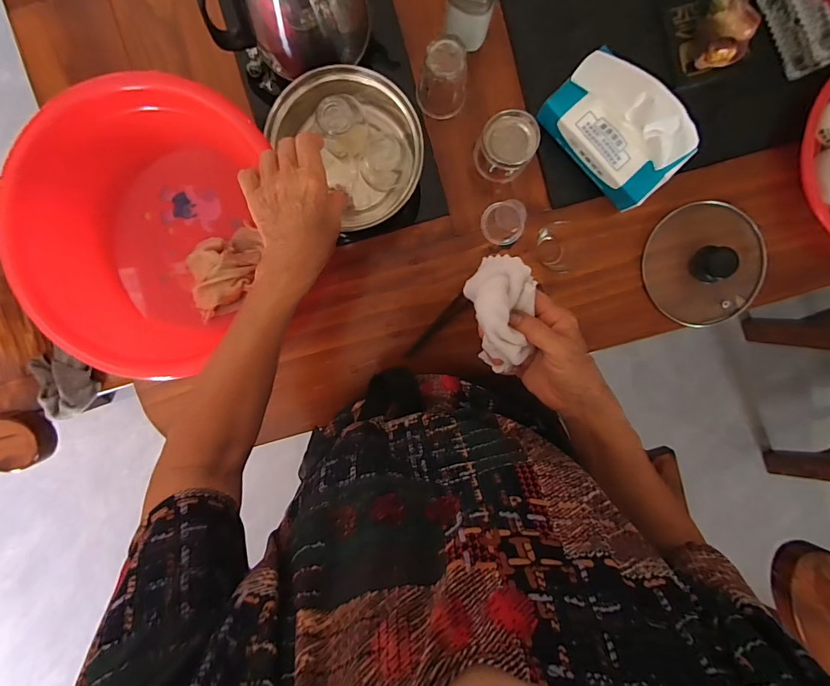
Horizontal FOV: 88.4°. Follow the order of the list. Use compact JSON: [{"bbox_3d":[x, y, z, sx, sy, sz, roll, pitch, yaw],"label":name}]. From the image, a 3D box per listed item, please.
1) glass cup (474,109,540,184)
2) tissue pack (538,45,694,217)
[{"bbox_3d":[0.103,-0.226,0.496,0.061,0.076,0.055,20,96,-1],"label":"glass cup"},{"bbox_3d":[0.223,-0.235,0.478,0.079,0.099,0.154,-41,94,3],"label":"tissue pack"}]

